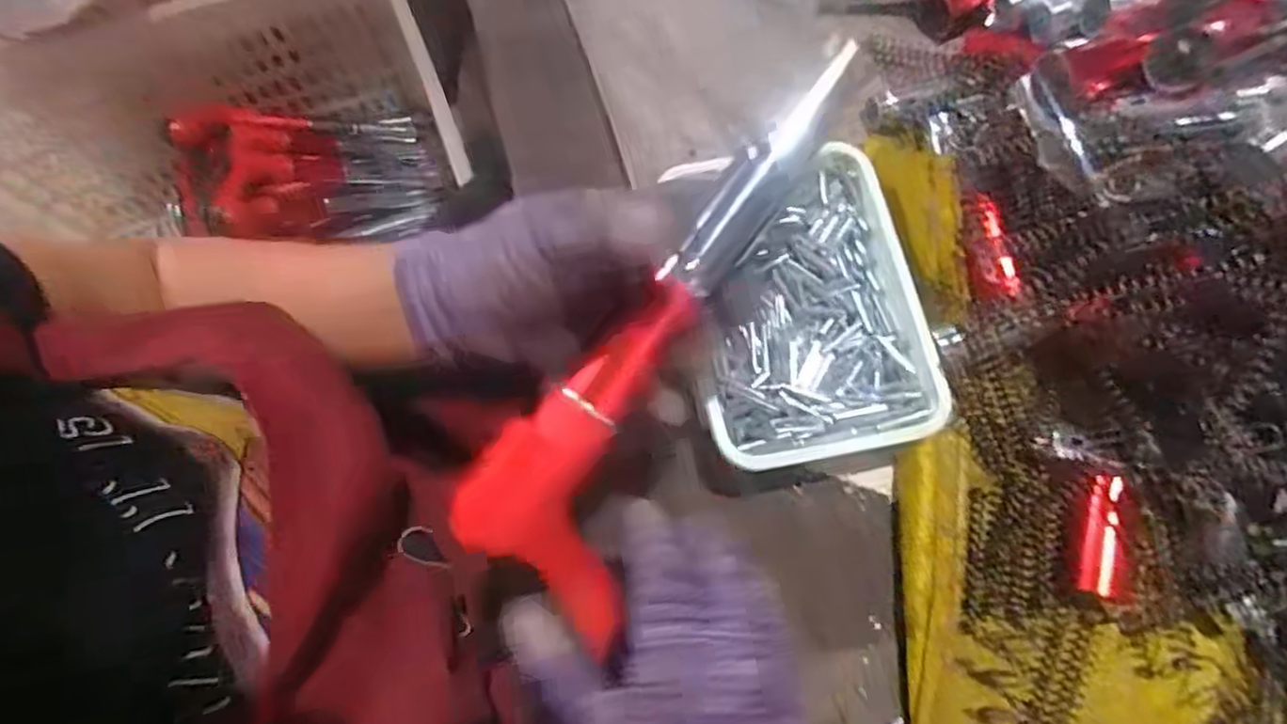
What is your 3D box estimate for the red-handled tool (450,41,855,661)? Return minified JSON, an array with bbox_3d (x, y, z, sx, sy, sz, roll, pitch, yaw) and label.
[{"bbox_3d":[0.016,-0.010,0.277,0.077,0.026,0.245,33,89,8],"label":"red-handled tool"}]

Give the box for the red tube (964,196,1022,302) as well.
[{"bbox_3d":[0.185,-0.060,0.367,0.016,0.014,0.055,-8,75,-3],"label":"red tube"}]

